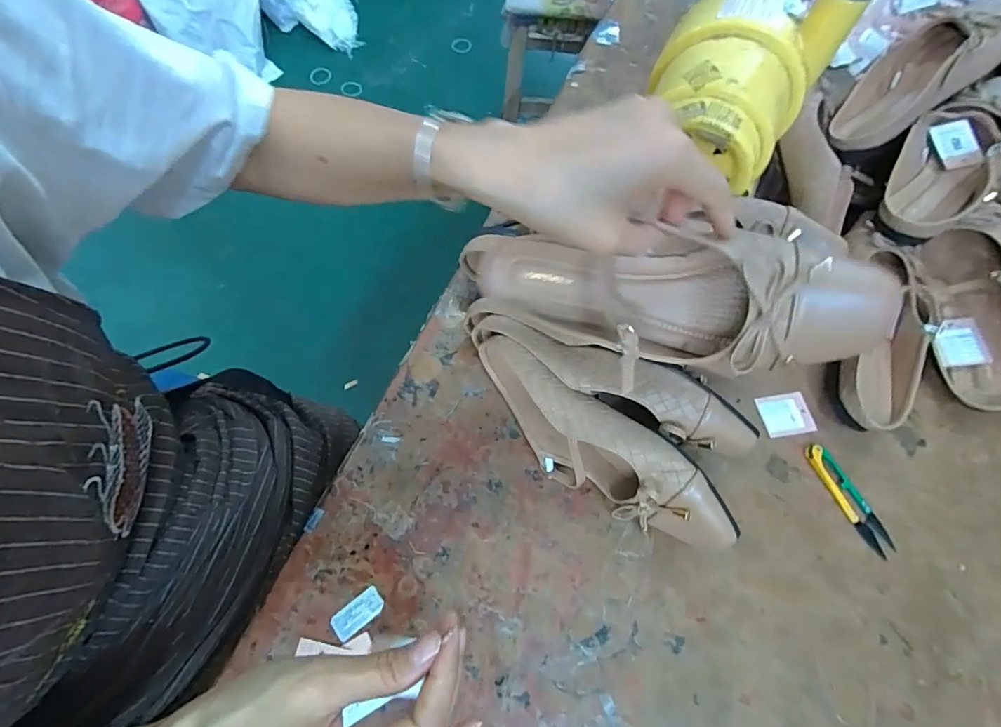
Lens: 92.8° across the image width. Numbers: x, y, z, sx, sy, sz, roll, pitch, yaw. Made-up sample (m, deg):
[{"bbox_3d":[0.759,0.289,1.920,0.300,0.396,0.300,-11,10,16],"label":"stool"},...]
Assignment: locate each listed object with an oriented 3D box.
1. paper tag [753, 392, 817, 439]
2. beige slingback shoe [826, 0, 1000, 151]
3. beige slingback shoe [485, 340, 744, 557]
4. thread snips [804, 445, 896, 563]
[{"bbox_3d":[0.275,0.049,0.460,0.051,0.004,0.040,-8,67,-6],"label":"paper tag"},{"bbox_3d":[0.425,-0.293,0.489,0.199,0.077,0.084,-38,73,-17],"label":"beige slingback shoe"},{"bbox_3d":[0.073,0.068,0.393,0.233,0.082,0.060,32,69,11],"label":"beige slingback shoe"},{"bbox_3d":[0.311,0.120,0.425,0.025,0.005,0.103,-21,69,-11],"label":"thread snips"}]

